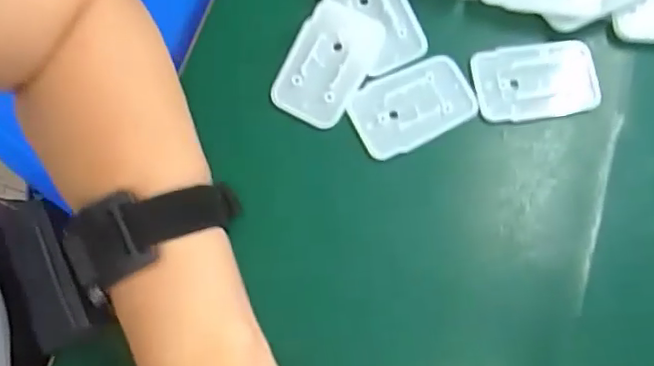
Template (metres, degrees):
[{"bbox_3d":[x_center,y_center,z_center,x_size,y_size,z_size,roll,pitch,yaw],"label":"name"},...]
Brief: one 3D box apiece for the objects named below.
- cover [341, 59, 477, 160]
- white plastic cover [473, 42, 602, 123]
[{"bbox_3d":[0.048,-0.044,0.332,0.069,0.005,0.043,-24,76,-8],"label":"cover"},{"bbox_3d":[0.119,-0.058,0.335,0.069,0.004,0.044,-5,74,-3],"label":"white plastic cover"}]

